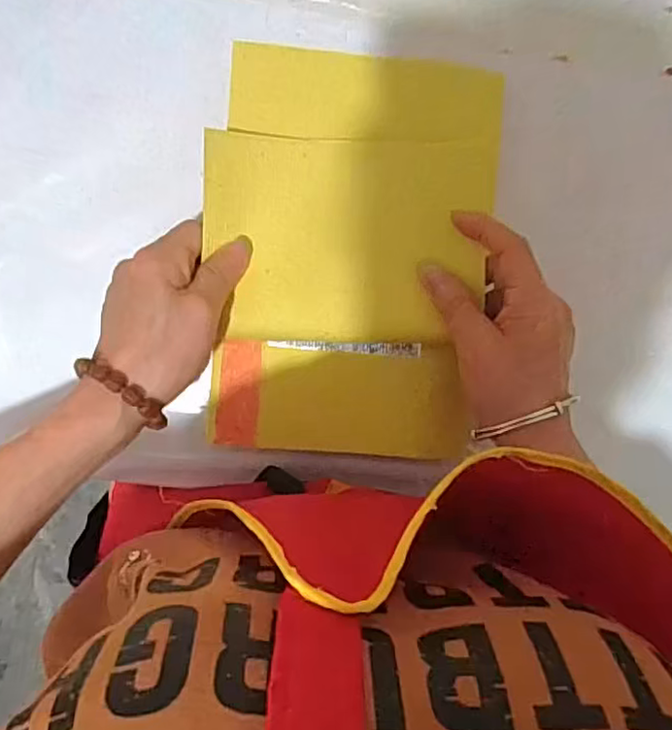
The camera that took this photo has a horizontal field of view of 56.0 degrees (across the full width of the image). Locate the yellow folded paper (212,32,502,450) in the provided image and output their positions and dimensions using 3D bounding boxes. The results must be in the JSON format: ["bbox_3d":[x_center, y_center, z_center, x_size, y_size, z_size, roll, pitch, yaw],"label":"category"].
[{"bbox_3d":[0.007,-0.060,0.356,0.153,0.027,0.223,5,96,-4],"label":"yellow folded paper"}]

